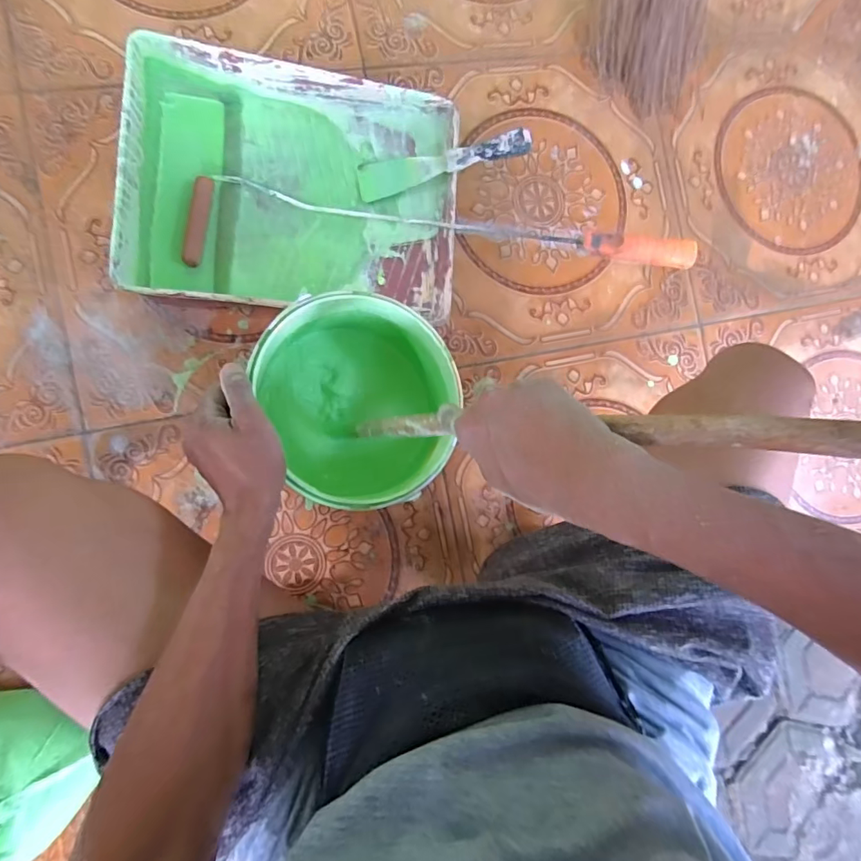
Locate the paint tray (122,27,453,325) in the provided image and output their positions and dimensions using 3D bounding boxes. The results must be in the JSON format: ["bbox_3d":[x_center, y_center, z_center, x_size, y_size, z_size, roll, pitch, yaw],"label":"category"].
[{"bbox_3d":[-0.151,-0.272,0.564,0.360,0.078,0.275,4,87,-9],"label":"paint tray"}]

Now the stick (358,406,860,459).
[{"bbox_3d":[0.089,-0.001,0.321,0.026,0.391,0.022,9,85,-48],"label":"stick"}]

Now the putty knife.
[{"bbox_3d":[0.013,-0.317,0.568,0.202,0.012,0.045,-8,89,14],"label":"putty knife"}]

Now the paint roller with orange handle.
[{"bbox_3d":[0.008,-0.246,0.571,0.587,0.111,0.114,0,87,-9],"label":"paint roller with orange handle"}]

